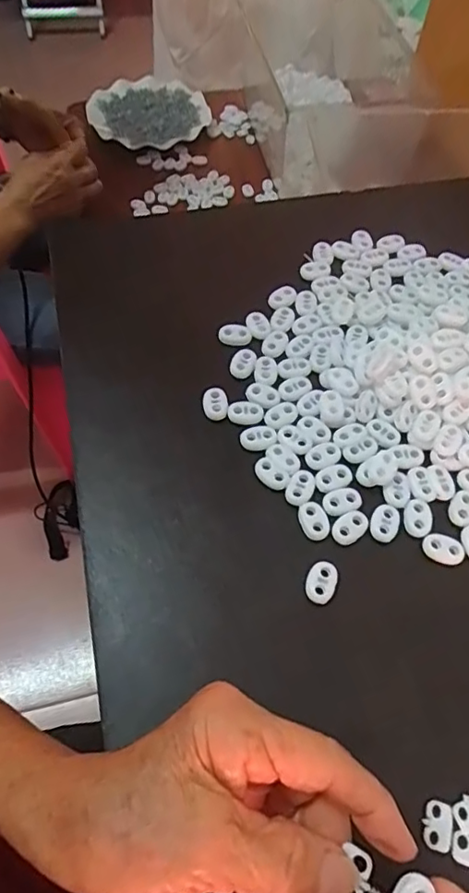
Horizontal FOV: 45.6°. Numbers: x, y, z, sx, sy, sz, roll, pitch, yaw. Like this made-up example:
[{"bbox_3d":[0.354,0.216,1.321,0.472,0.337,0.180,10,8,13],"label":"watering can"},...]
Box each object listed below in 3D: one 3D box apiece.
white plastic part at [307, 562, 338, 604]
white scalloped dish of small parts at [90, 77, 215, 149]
[{"bbox_3d":[0.047,0.073,0.299,0.015,0.004,0.023,20,60,9],"label":"white plastic part"},{"bbox_3d":[-0.144,-0.530,0.888,0.170,0.042,0.207,-36,67,-21],"label":"white scalloped dish of small parts"}]

